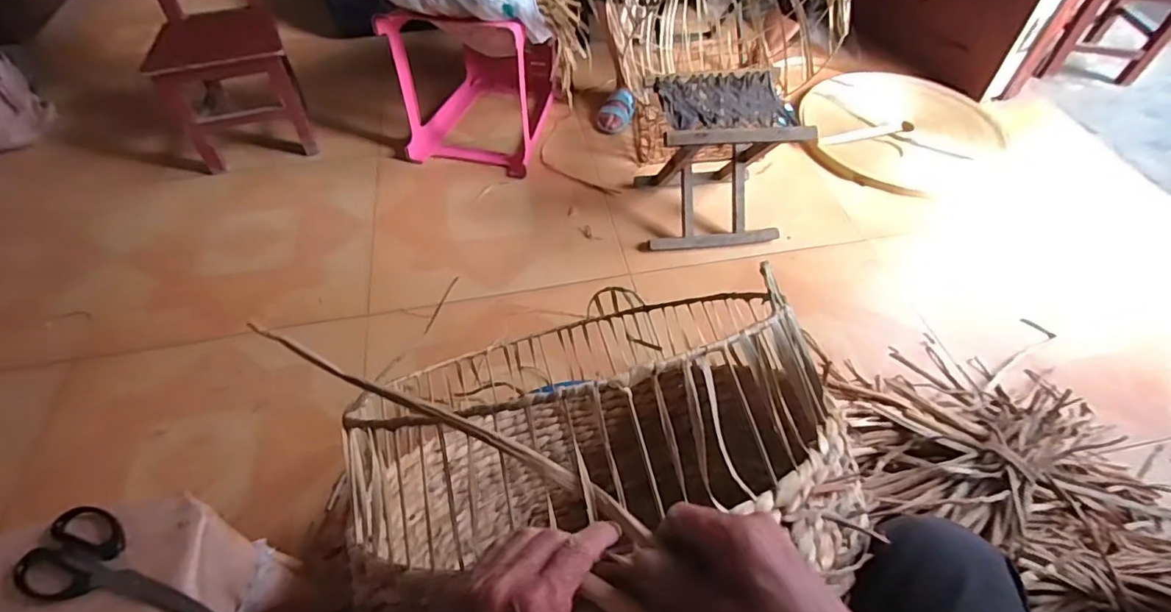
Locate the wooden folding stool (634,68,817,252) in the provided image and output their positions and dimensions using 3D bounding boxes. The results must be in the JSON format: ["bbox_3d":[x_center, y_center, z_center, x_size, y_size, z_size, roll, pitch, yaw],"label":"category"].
[{"bbox_3d":[0.307,-0.339,1.305,0.312,0.311,0.279,-2,52,-2],"label":"wooden folding stool"}]

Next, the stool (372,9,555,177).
[{"bbox_3d":[-0.284,-0.657,1.536,0.358,0.381,0.439,12,53,9],"label":"stool"}]

